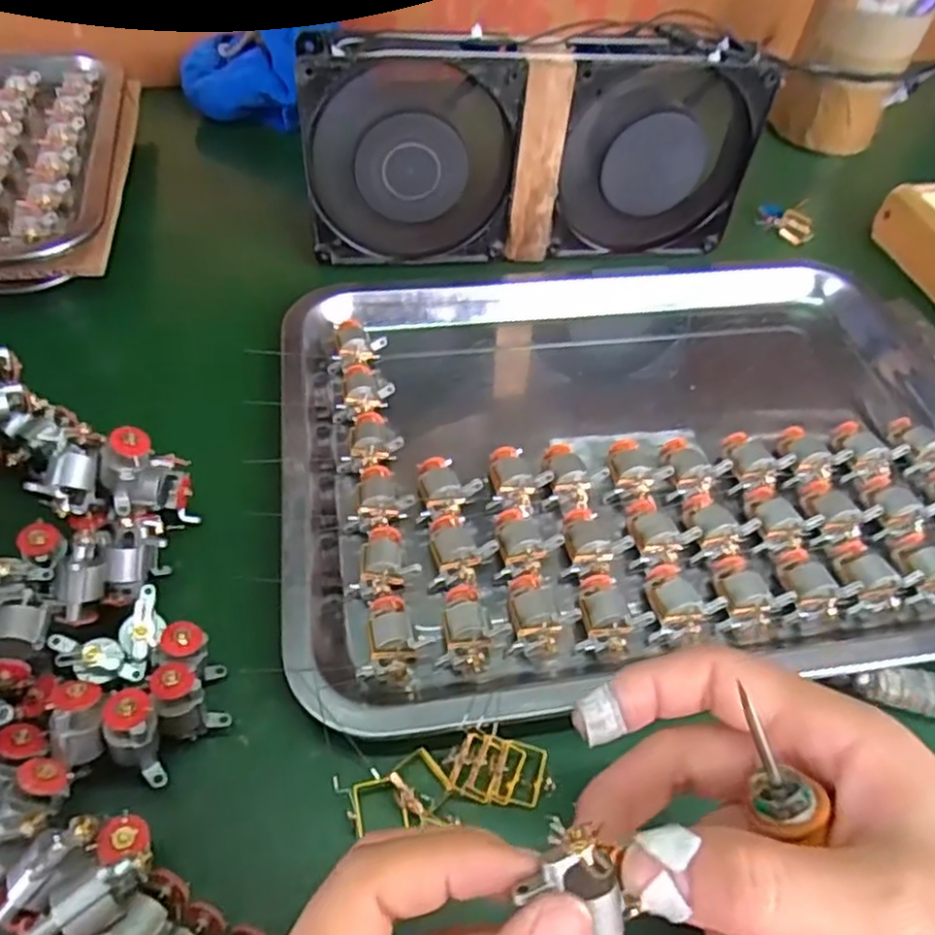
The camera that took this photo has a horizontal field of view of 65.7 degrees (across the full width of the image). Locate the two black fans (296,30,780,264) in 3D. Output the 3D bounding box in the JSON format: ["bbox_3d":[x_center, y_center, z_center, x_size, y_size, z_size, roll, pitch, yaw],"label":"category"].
[{"bbox_3d":[0.039,-0.187,0.430,0.265,0.122,0.044,-7,52,-9],"label":"two black fans"}]

